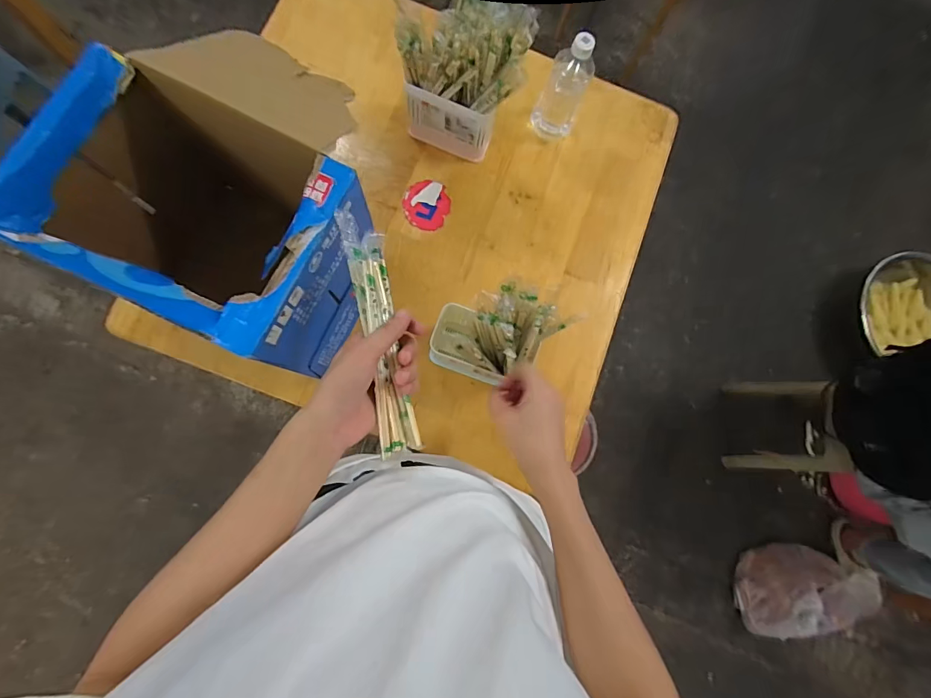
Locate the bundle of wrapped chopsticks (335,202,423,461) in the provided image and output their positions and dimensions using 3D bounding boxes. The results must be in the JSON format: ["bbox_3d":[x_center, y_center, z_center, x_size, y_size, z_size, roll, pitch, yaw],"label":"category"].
[{"bbox_3d":[-0.087,-0.020,0.432,0.038,0.028,0.248,-11,88,-6],"label":"bundle of wrapped chopsticks"}]

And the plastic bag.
[{"bbox_3d":[1.033,0.726,1.285,0.362,0.124,0.254,1,81,-5],"label":"plastic bag"}]

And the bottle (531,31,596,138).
[{"bbox_3d":[0.163,-0.421,0.697,0.069,0.169,0.053,25,80,-1],"label":"bottle"}]

